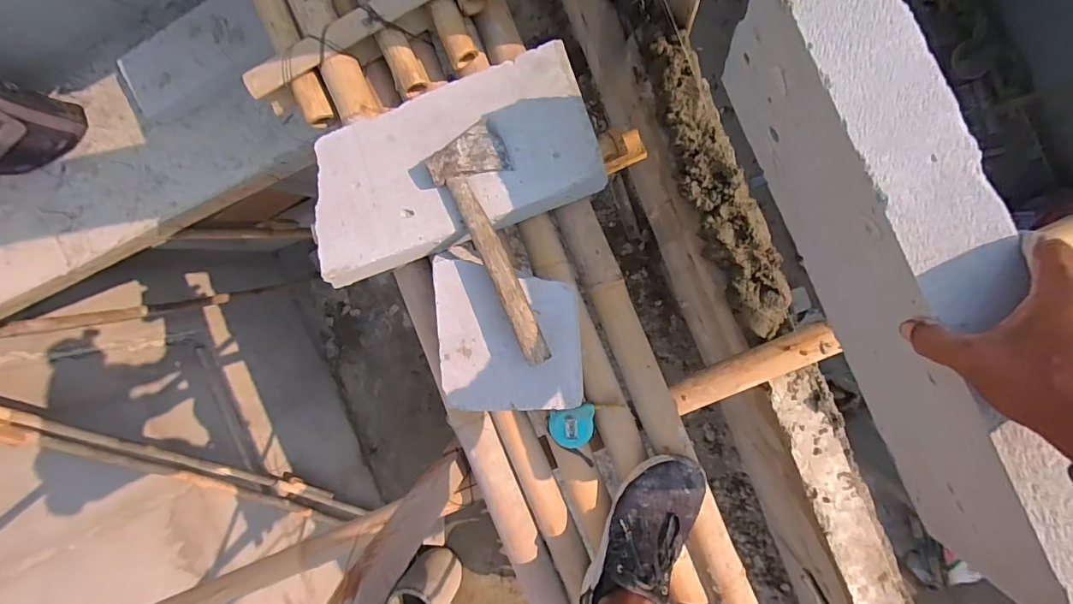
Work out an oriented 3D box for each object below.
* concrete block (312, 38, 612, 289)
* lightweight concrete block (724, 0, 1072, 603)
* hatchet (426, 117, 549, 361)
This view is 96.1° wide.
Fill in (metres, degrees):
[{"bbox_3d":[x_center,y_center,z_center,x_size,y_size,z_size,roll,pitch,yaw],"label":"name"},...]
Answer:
[{"bbox_3d":[-0.129,-0.189,0.685,0.422,0.070,0.207,-20,92,9],"label":"concrete block"},{"bbox_3d":[0.318,-0.020,0.423,0.082,0.187,0.553,-20,90,9],"label":"lightweight concrete block"},{"bbox_3d":[-0.035,-0.082,0.639,0.103,0.045,0.322,-28,91,9],"label":"hatchet"}]

